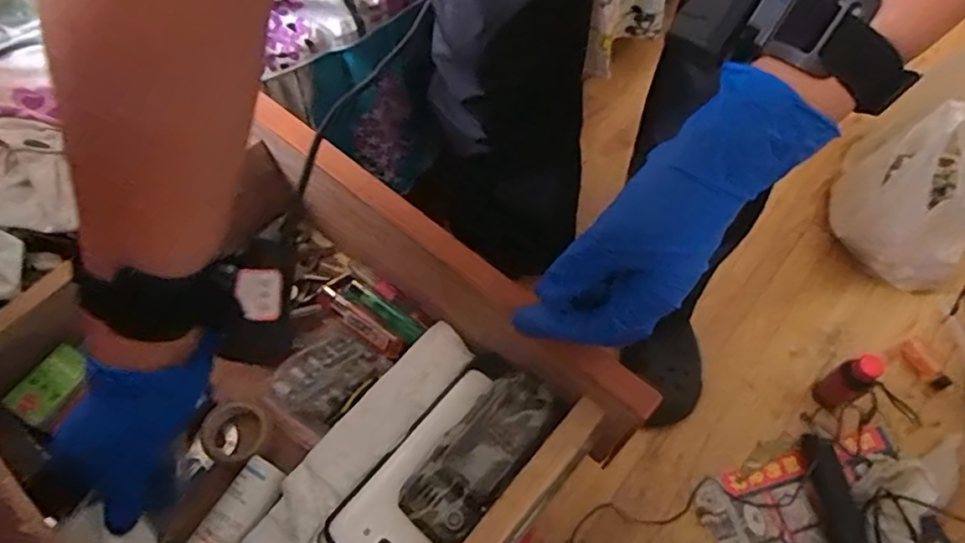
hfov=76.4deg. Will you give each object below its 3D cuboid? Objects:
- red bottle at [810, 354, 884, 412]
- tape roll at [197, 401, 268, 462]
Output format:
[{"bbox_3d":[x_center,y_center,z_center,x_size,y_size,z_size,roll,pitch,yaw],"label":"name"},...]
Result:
[{"bbox_3d":[0.477,0.141,0.796,0.042,0.121,0.044,-34,65,-15],"label":"red bottle"},{"bbox_3d":[-0.186,0.121,0.462,0.050,0.015,0.043,8,62,7],"label":"tape roll"}]

